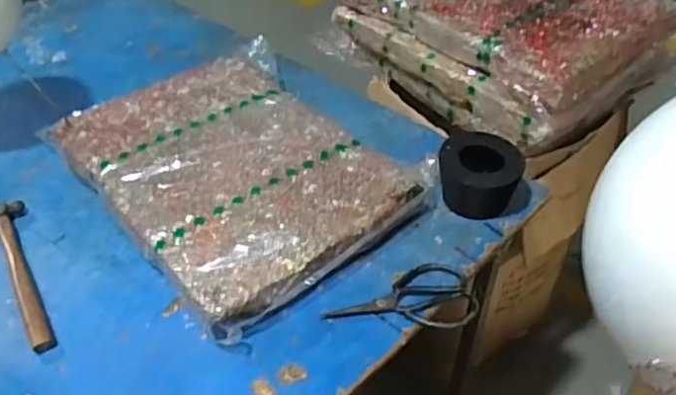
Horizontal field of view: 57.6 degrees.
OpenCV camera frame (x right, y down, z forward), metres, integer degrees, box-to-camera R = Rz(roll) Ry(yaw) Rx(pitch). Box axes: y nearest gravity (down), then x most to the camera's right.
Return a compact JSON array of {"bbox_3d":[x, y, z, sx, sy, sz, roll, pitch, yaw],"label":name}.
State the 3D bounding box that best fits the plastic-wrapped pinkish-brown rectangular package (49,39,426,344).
[{"bbox_3d":[-0.147,-0.057,0.938,0.406,0.059,0.532,-30,48,-28],"label":"plastic-wrapped pinkish-brown rectangular package"}]

